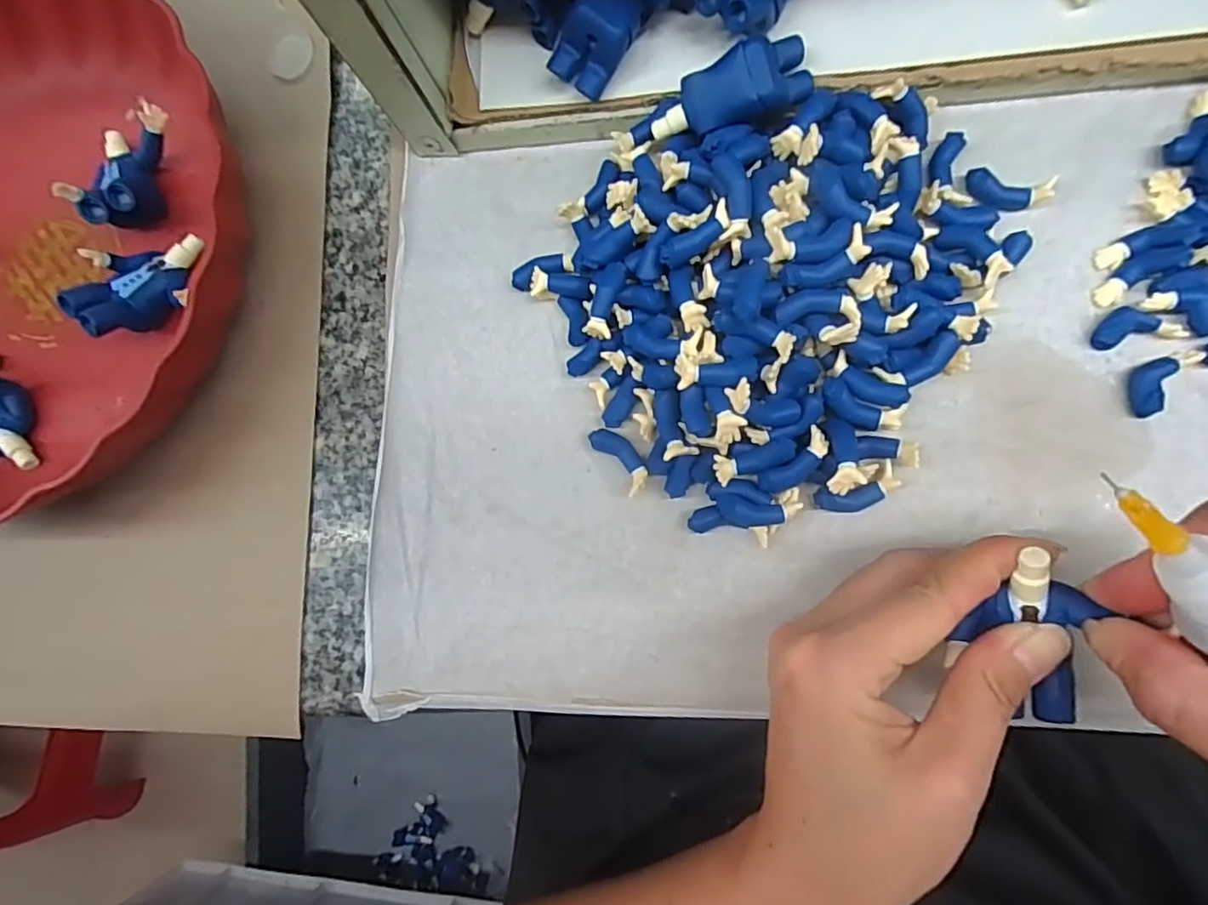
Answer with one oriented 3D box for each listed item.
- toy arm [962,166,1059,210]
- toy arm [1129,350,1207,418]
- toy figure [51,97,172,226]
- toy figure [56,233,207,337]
[{"bbox_3d":[0.149,-0.096,0.225,0.028,0.006,0.012,14,86,10],"label":"toy arm"},{"bbox_3d":[0.194,-0.026,0.213,0.013,0.006,0.028,39,91,11],"label":"toy arm"},{"bbox_3d":[-0.209,-0.122,0.263,0.036,0.030,0.054,4,85,9],"label":"toy figure"},{"bbox_3d":[-0.197,-0.072,0.256,0.030,0.033,0.049,10,86,10],"label":"toy figure"}]

